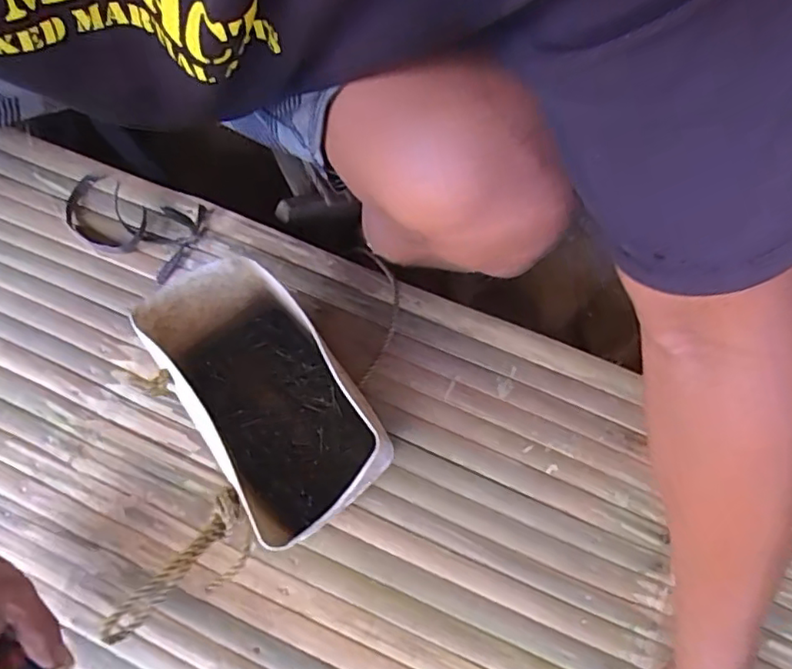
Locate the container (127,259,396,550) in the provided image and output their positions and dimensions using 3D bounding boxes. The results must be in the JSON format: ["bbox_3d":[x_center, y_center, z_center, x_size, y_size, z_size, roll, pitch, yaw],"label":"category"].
[{"bbox_3d":[-0.094,0.050,0.461,0.117,0.115,0.200,-30,73,-10],"label":"container"}]

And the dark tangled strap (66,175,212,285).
[{"bbox_3d":[-0.253,-0.114,0.570,0.135,0.020,0.083,28,74,10],"label":"dark tangled strap"}]

